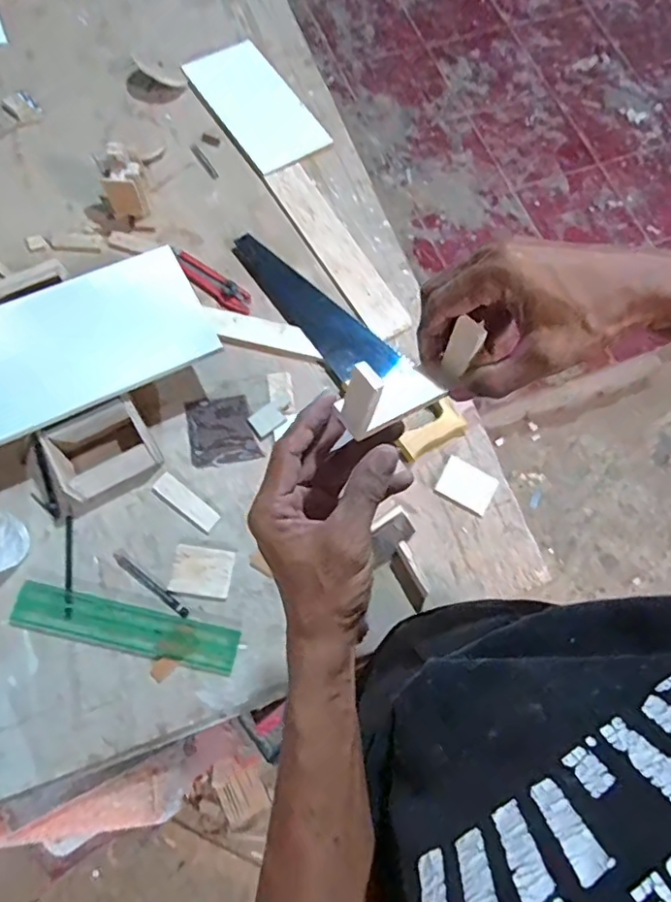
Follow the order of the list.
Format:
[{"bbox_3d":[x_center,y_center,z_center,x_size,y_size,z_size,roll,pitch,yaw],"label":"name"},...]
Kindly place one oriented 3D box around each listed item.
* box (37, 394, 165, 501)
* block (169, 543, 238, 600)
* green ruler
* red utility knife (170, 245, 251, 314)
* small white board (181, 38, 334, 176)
[{"bbox_3d":[-0.280,-0.002,0.688,0.114,0.054,0.084,-29,76,-11],"label":"box"},{"bbox_3d":[-0.158,0.143,0.676,0.069,0.004,0.057,8,72,0],"label":"block"},{"bbox_3d":[-0.237,0.201,0.650,0.254,0.007,0.049,14,68,-1],"label":"green ruler"},{"bbox_3d":[-0.176,-0.239,0.801,0.140,0.020,0.039,34,74,8],"label":"red utility knife"},{"bbox_3d":[-0.128,-0.558,0.910,0.129,0.007,0.259,-32,76,-12],"label":"small white board"}]

